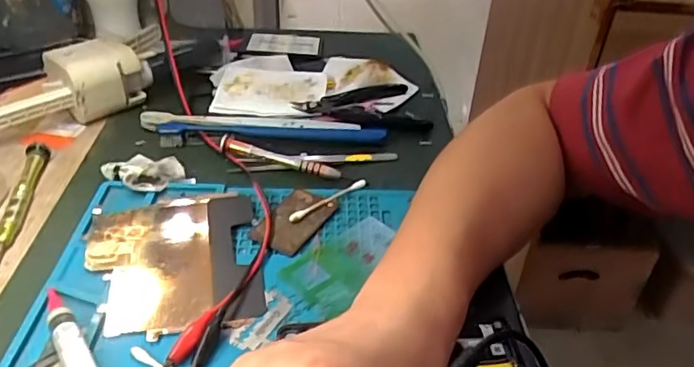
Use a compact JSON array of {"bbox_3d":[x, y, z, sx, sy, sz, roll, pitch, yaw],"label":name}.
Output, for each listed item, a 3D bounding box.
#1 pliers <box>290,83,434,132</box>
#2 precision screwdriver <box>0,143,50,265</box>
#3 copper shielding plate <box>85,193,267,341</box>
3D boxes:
[{"bbox_3d":[0.013,-0.069,0.508,0.116,0.013,0.075,-9,38,-16],"label":"pliers"},{"bbox_3d":[-0.227,0.011,0.388,0.014,0.016,0.121,-5,37,-11],"label":"precision screwdriver"},{"bbox_3d":[-0.106,0.043,0.345,0.098,0.007,0.112,-8,37,-15],"label":"copper shielding plate"}]

